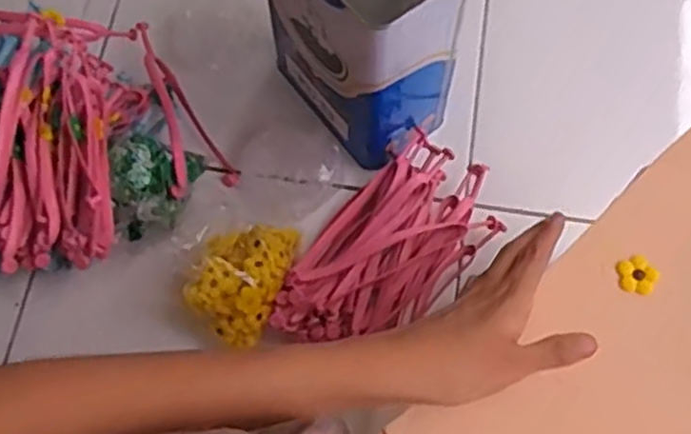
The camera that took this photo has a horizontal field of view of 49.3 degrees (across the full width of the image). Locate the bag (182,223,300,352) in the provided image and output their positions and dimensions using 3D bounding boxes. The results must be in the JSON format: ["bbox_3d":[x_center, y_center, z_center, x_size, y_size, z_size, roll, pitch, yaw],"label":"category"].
[{"bbox_3d":[-0.093,0.052,0.672,0.076,0.032,0.118,19,67,10],"label":"bag"}]

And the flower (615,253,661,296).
[{"bbox_3d":[0.176,0.036,0.455,0.024,0.007,0.024,0,69,0],"label":"flower"}]

